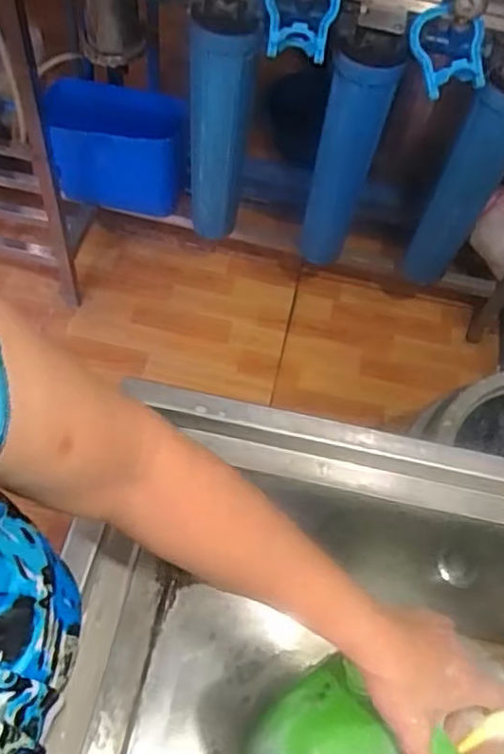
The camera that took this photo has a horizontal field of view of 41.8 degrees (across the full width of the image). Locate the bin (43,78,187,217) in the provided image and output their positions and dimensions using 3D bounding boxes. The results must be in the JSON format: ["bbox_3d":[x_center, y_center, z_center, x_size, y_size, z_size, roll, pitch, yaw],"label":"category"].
[{"bbox_3d":[-0.312,-0.533,1.586,0.332,0.271,0.156,3,50,2],"label":"bin"}]

